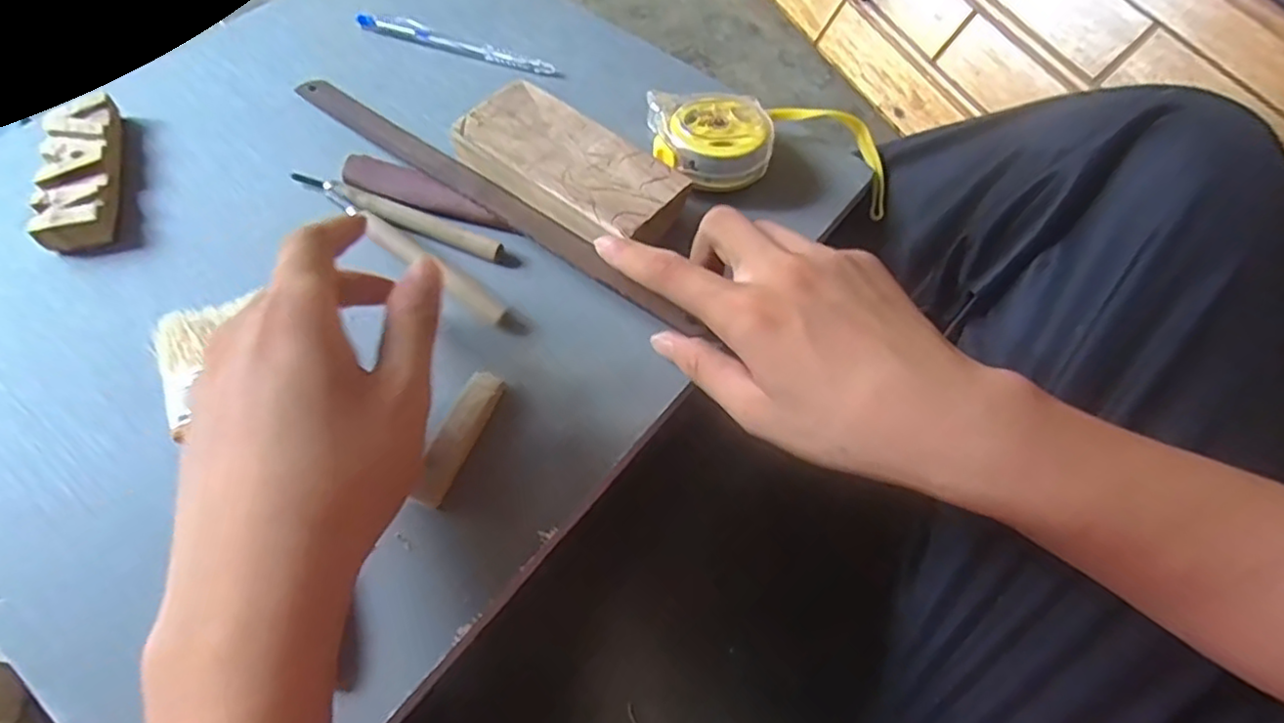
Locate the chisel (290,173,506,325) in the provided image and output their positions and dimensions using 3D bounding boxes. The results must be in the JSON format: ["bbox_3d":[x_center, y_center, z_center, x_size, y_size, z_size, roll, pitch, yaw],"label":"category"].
[{"bbox_3d":[-0.134,-0.065,0.361,0.155,0.016,0.013,35,65,13],"label":"chisel"}]

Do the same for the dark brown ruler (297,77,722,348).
[{"bbox_3d":[-0.093,-0.097,0.377,0.310,0.007,0.021,35,64,22],"label":"dark brown ruler"}]

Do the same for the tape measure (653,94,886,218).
[{"bbox_3d":[0.078,-0.133,0.404,0.146,0.034,0.074,-2,57,-19],"label":"tape measure"}]

